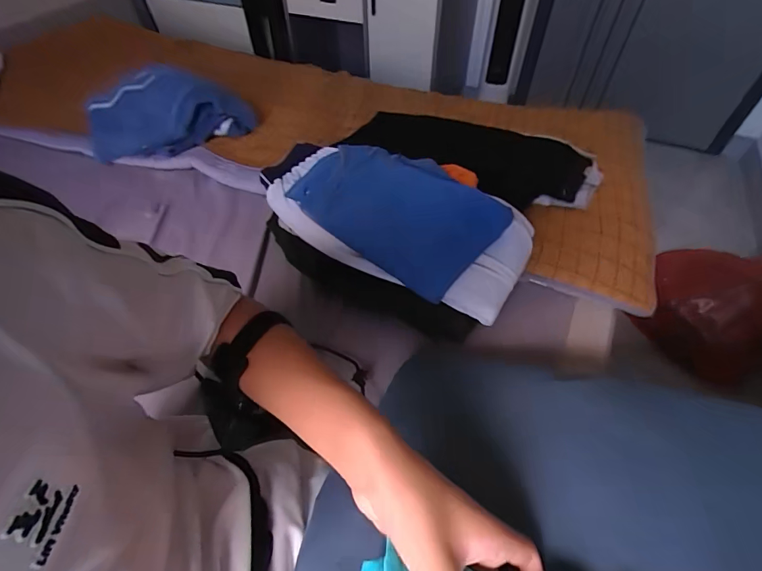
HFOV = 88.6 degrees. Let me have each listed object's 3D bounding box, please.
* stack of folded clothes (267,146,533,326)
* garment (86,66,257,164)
[{"bbox_3d":[0.034,-0.113,0.617,0.388,0.072,0.213,29,58,22],"label":"stack of folded clothes"},{"bbox_3d":[-0.506,-0.409,0.931,0.383,0.062,0.225,0,85,3],"label":"garment"}]

